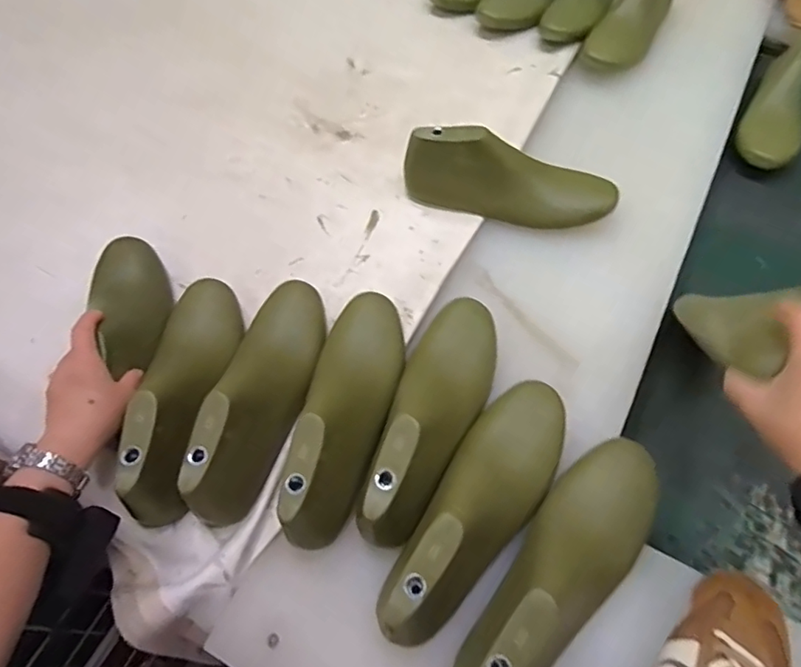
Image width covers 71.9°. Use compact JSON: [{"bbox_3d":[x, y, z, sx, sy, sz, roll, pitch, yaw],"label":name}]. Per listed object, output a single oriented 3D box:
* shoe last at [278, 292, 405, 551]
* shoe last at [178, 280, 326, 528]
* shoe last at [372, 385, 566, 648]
[{"bbox_3d":[-0.044,0.066,0.502,0.074,0.092,0.250,5,60,6],"label":"shoe last"},{"bbox_3d":[-0.128,0.046,0.518,0.070,0.088,0.241,7,60,8],"label":"shoe last"},{"bbox_3d":[0.067,0.135,0.449,0.077,0.084,0.238,28,65,18],"label":"shoe last"}]

